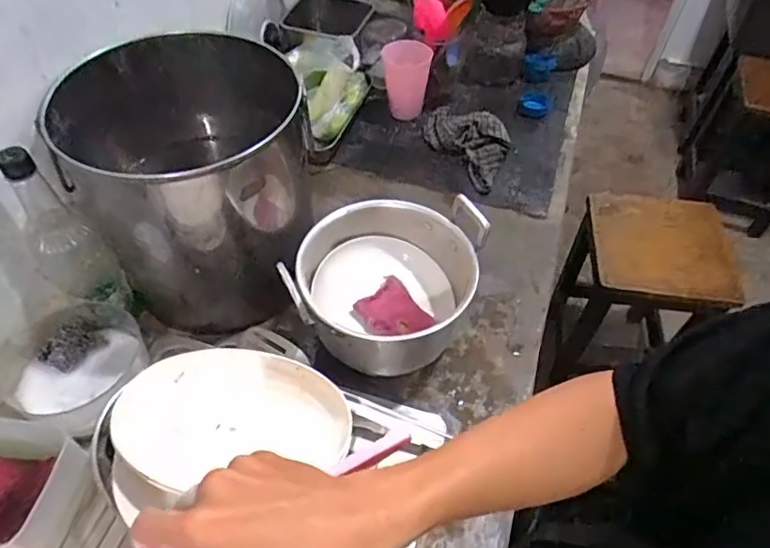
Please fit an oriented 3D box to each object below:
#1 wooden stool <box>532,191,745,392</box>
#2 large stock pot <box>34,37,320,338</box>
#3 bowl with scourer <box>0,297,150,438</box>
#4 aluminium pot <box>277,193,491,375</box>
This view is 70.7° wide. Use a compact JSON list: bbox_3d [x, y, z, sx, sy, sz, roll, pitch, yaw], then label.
[{"bbox_3d":[0.611,0.052,1.402,0.308,0.448,0.310,8,52,5],"label":"wooden stool"},{"bbox_3d":[-0.238,-0.121,0.696,0.264,0.261,0.266,-15,53,-13],"label":"large stock pot"},{"bbox_3d":[-0.360,0.108,0.646,0.149,0.066,0.147,1,51,-1],"label":"bowl with scourer"},{"bbox_3d":[-0.002,0.012,0.681,0.214,0.141,0.199,1,51,-1],"label":"aluminium pot"}]

